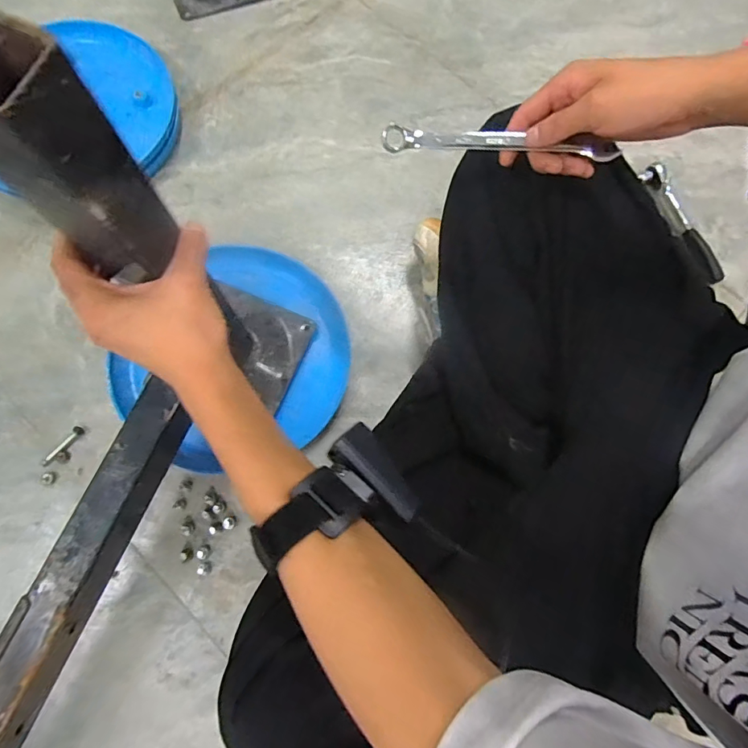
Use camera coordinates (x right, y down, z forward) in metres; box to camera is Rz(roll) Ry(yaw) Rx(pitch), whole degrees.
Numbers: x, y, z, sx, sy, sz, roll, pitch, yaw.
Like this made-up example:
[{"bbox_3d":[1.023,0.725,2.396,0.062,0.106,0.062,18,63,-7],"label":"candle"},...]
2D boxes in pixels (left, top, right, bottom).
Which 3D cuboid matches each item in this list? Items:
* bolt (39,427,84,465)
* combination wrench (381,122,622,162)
[{"bbox_3d":[-0.386,0.090,0.554,0.012,0.008,0.061,40,78,8],"label":"bolt"},{"bbox_3d":[0.099,-0.186,0.362,0.185,0.014,0.014,8,76,8],"label":"combination wrench"}]

